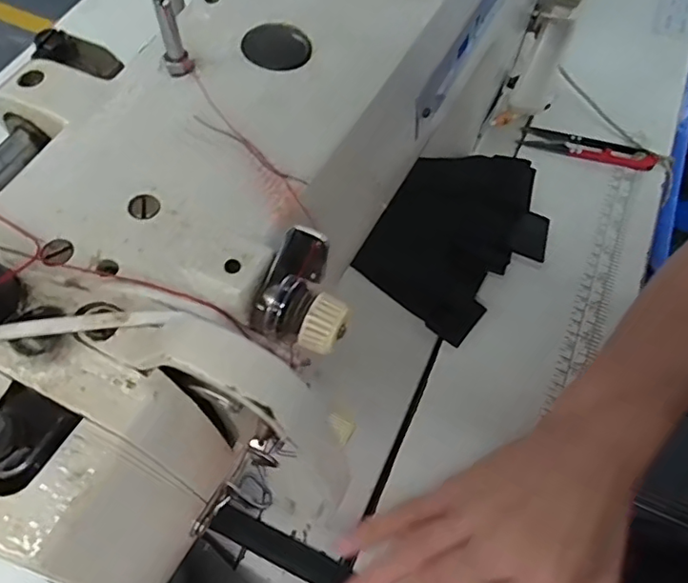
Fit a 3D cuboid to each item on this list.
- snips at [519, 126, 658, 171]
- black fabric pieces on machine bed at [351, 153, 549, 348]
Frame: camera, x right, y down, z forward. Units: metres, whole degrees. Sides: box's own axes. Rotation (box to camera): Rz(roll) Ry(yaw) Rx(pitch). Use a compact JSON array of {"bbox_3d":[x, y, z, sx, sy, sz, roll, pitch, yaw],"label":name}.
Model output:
[{"bbox_3d":[0.194,-0.114,0.448,0.099,0.014,0.026,17,61,6],"label":"snips"},{"bbox_3d":[0.077,-0.041,0.383,0.097,0.013,0.126,40,83,9],"label":"black fabric pieces on machine bed"}]

